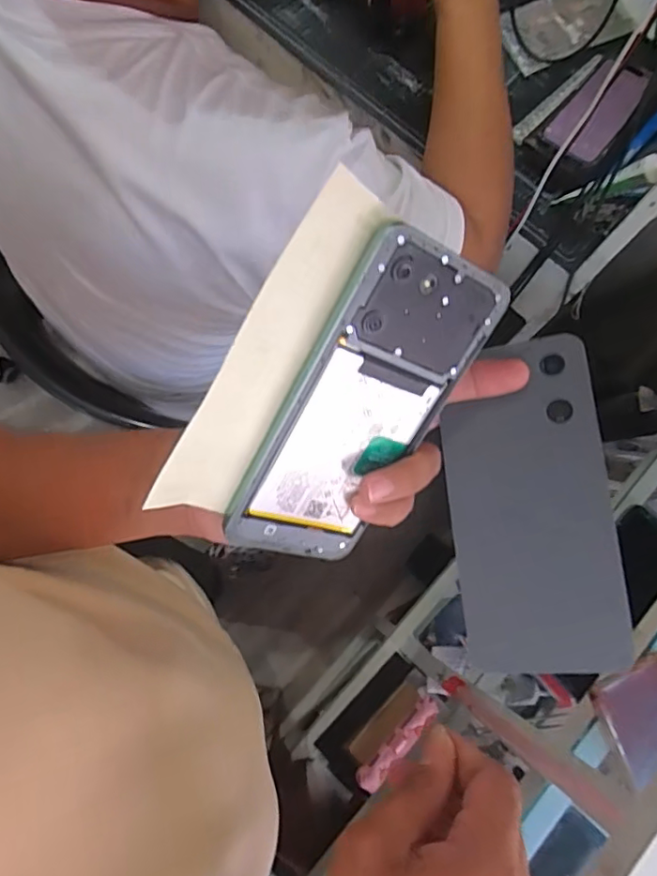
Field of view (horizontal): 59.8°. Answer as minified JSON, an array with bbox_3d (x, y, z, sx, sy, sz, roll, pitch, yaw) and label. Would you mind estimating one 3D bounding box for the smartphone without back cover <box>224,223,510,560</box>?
[{"bbox_3d":[0.014,-0.010,0.264,0.074,0.006,0.160,18,112,-29],"label":"smartphone without back cover"}]

